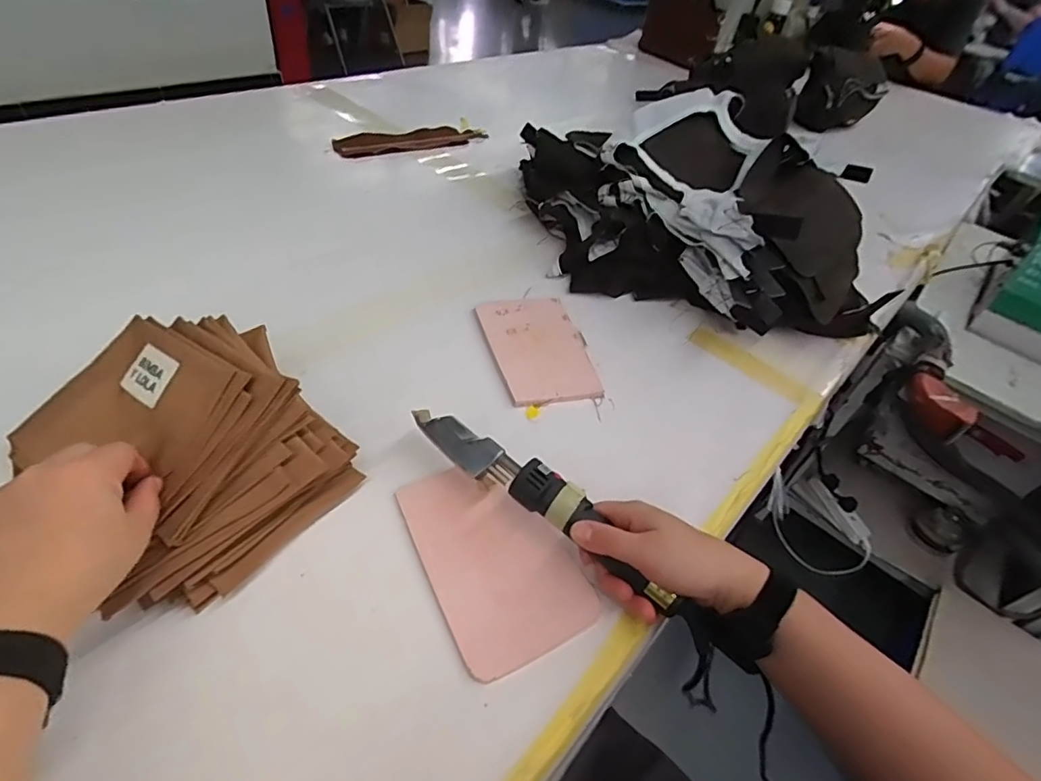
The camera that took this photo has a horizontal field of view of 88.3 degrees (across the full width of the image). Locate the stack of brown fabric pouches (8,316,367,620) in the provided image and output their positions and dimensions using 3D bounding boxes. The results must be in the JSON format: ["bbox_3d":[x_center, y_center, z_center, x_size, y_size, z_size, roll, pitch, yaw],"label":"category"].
[{"bbox_3d":[-0.271,0.030,0.429,0.236,0.099,0.183,36,53,24],"label":"stack of brown fabric pouches"}]

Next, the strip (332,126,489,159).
[{"bbox_3d":[-0.200,-0.481,1.031,0.303,0.026,0.071,-21,53,-24],"label":"strip"}]

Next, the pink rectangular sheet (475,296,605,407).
[{"bbox_3d":[0.021,-0.053,0.641,0.114,0.014,0.179,-10,49,-16],"label":"pink rectangular sheet"}]

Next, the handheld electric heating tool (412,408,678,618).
[{"bbox_3d":[0.017,0.084,0.446,0.261,0.029,0.037,32,51,19],"label":"handheld electric heating tool"}]

